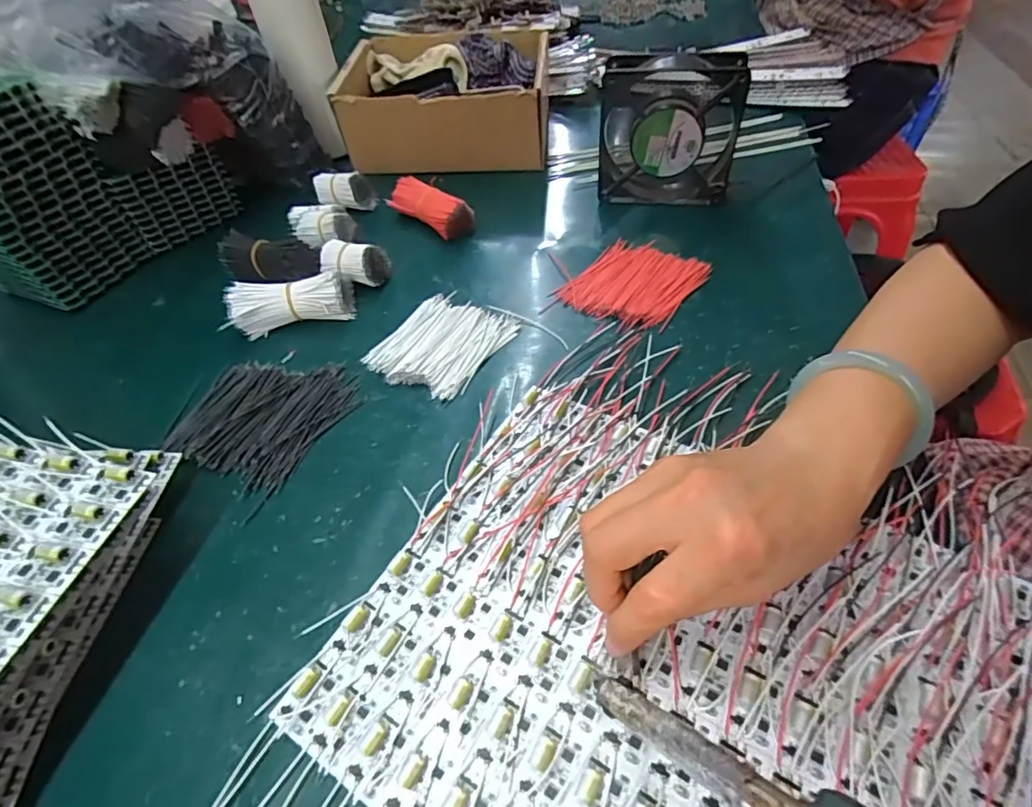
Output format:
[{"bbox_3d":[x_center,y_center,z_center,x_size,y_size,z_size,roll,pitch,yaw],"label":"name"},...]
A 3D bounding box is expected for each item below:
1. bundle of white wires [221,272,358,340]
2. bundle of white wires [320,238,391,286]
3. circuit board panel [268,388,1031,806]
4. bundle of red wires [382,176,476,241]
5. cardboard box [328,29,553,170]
[{"bbox_3d":[-0.184,-0.084,0.438,0.094,0.034,0.034,-12,49,-6],"label":"bundle of white wires"},{"bbox_3d":[-0.143,-0.120,0.469,0.053,0.033,0.034,5,49,9],"label":"bundle of white wires"},{"bbox_3d":[0.068,0.115,0.256,0.281,0.013,0.242,23,54,23],"label":"circuit board panel"},{"bbox_3d":[-0.085,-0.191,0.522,0.090,0.034,0.030,30,57,27],"label":"bundle of red wires"},{"bbox_3d":[-0.079,-0.341,0.607,0.221,0.091,0.174,-1,49,4],"label":"cardboard box"}]

